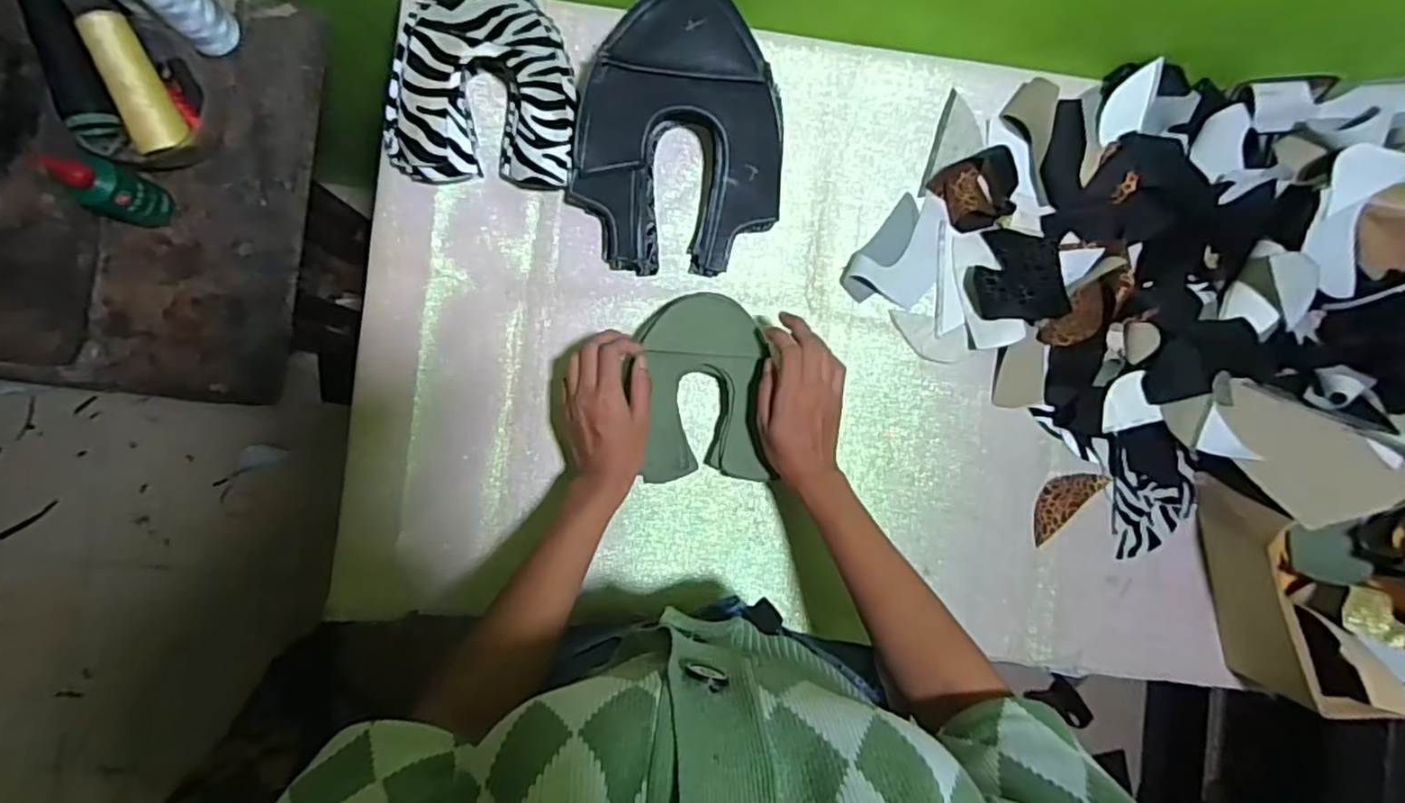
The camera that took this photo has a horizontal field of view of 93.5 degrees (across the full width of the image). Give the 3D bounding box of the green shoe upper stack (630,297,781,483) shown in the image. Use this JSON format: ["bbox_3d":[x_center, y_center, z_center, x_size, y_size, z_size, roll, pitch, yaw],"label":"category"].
[{"bbox_3d":[0.001,-0.010,0.626,0.108,0.046,0.170,-3,89,-4],"label":"green shoe upper stack"}]

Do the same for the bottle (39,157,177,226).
[{"bbox_3d":[-0.505,-0.180,0.569,0.035,0.093,0.041,21,88,-4],"label":"bottle"}]

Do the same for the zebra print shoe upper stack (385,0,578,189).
[{"bbox_3d":[-0.198,-0.291,0.603,0.163,0.073,0.180,1,89,-4],"label":"zebra print shoe upper stack"}]

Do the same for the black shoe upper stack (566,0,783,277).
[{"bbox_3d":[-0.021,-0.237,0.601,0.197,0.099,0.224,-4,90,-4],"label":"black shoe upper stack"}]

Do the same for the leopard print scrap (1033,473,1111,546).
[{"bbox_3d":[0.364,0.100,0.670,0.094,0.006,0.041,-44,92,-3],"label":"leopard print scrap"}]

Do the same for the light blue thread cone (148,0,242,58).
[{"bbox_3d":[-0.450,-0.346,0.568,0.040,0.111,0.039,0,89,-4],"label":"light blue thread cone"}]

